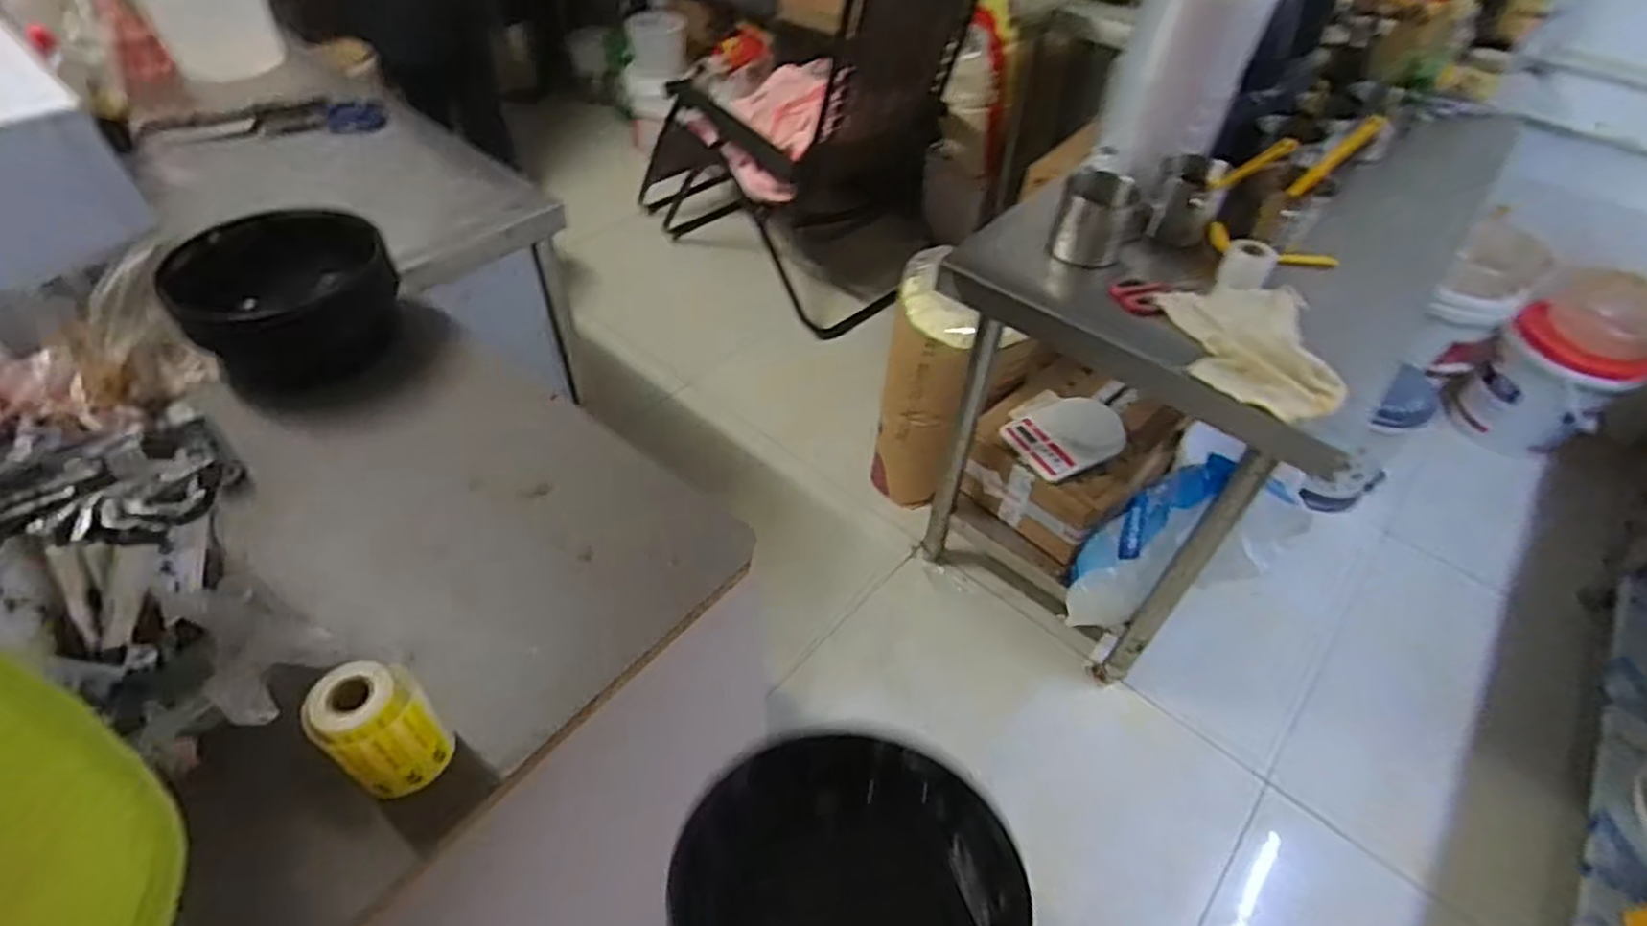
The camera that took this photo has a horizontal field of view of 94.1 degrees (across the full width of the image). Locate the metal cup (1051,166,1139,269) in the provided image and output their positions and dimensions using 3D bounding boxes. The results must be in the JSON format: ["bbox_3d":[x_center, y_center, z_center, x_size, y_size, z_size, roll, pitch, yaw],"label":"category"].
[{"bbox_3d":[0.412,-0.375,1.172,0.098,0.118,0.098,2,46,-2],"label":"metal cup"}]

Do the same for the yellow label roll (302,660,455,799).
[{"bbox_3d":[-0.326,0.197,0.569,0.066,0.095,0.066,2,46,-2],"label":"yellow label roll"}]

